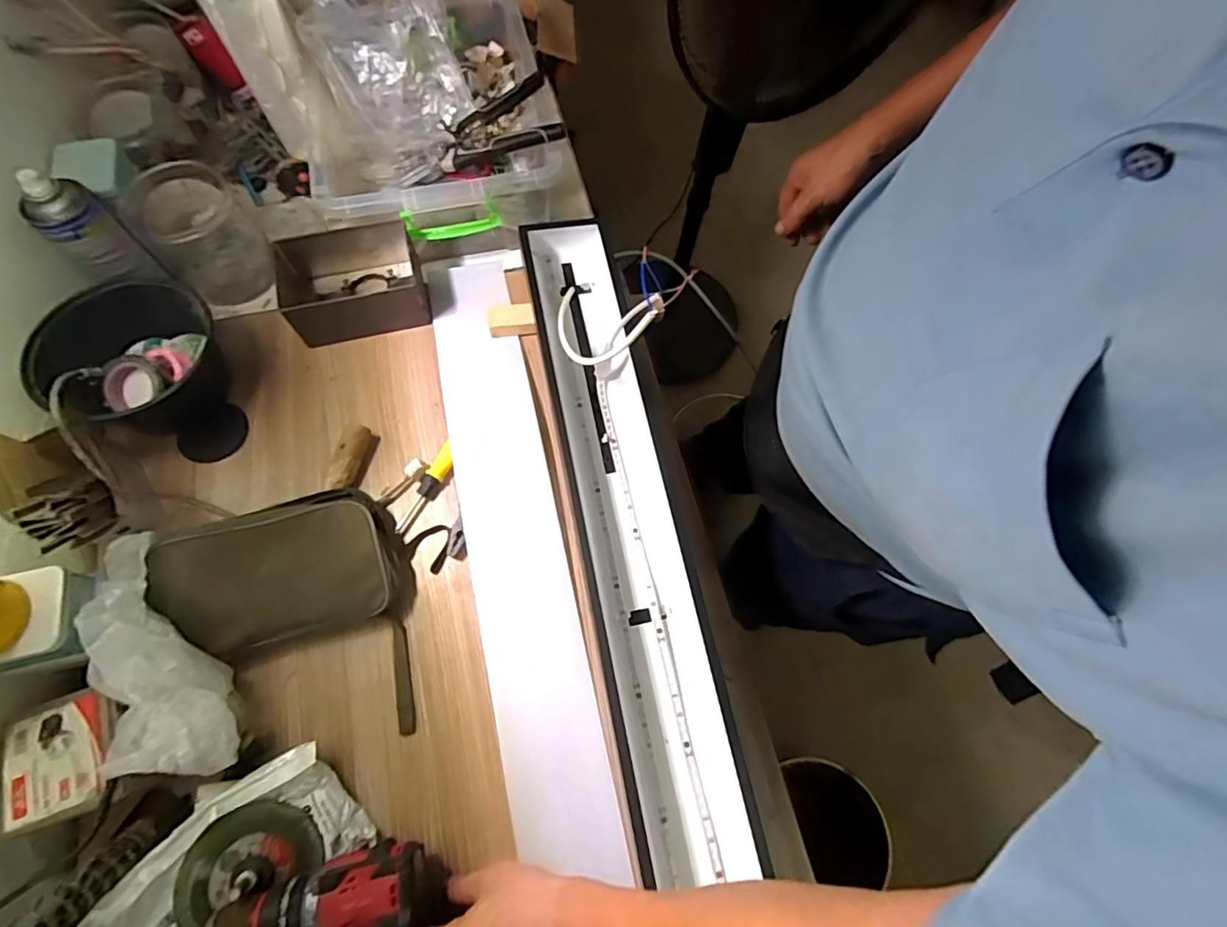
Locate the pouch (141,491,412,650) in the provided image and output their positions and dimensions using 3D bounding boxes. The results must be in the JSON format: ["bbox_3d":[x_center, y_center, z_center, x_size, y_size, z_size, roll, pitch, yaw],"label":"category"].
[{"bbox_3d":[-0.301,0.096,0.525,0.202,0.057,0.135,-10,77,-21],"label":"pouch"}]

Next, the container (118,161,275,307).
[{"bbox_3d":[-0.496,-0.277,0.684,0.108,0.110,0.113,1,69,-2],"label":"container"}]

